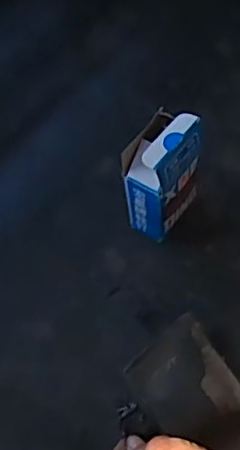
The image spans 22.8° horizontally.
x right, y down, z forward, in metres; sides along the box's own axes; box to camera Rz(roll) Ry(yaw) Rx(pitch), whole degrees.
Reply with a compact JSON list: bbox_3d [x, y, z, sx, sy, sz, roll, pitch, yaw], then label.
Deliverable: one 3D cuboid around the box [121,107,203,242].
[{"bbox_3d":[0.046,-0.049,0.637,0.053,0.149,0.077,36,71,19],"label":"box"}]

